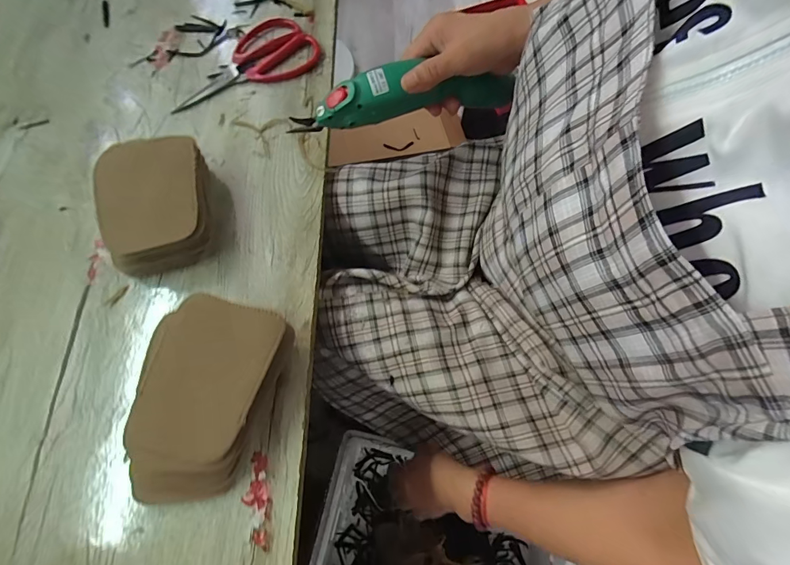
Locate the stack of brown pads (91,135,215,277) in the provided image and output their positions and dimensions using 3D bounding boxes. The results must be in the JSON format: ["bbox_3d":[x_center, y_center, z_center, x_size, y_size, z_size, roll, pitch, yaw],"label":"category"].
[{"bbox_3d":[-0.222,-0.074,0.354,0.091,0.058,0.125,-14,68,-5],"label":"stack of brown pads"}]

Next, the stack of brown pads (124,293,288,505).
[{"bbox_3d":[-0.149,0.091,0.293,0.099,0.052,0.152,13,68,6],"label":"stack of brown pads"}]

